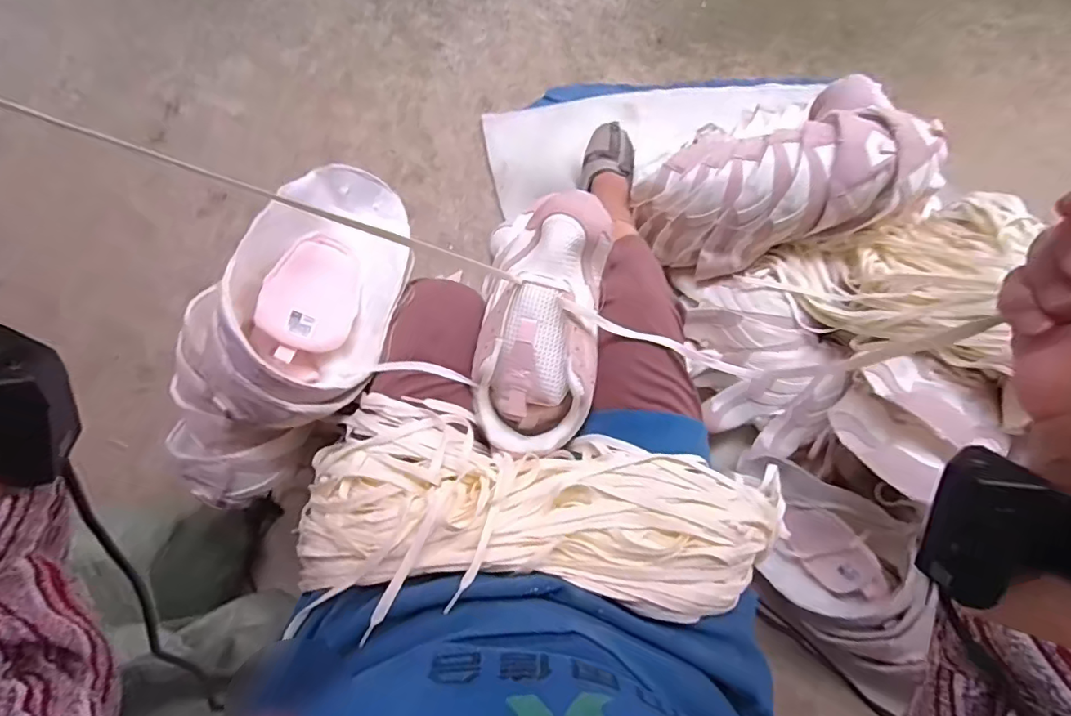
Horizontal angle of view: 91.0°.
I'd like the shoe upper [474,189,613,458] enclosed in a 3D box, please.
[{"bbox_3d":[0.001,-0.034,0.491,0.116,0.064,0.236,9,88,1],"label":"shoe upper"}]

